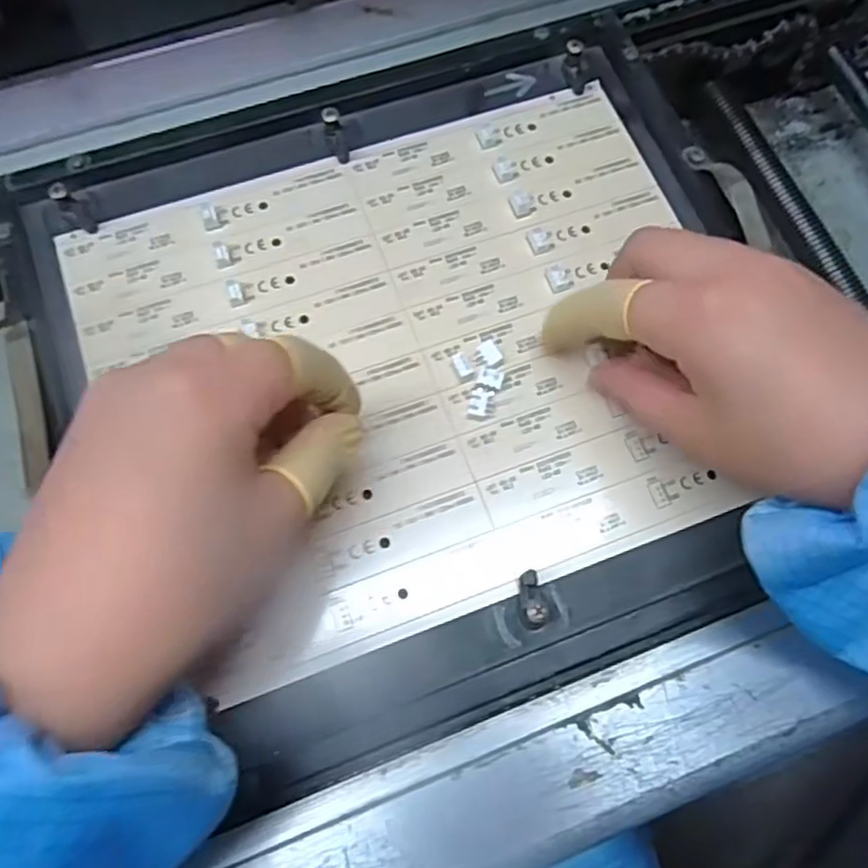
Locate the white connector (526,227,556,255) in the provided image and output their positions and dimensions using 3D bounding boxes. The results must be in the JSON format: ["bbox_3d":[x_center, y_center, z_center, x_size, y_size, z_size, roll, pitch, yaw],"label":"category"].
[{"bbox_3d":[0.047,-0.085,0.307,0.012,0.006,0.012,-23,74,-9],"label":"white connector"}]

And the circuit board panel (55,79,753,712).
[{"bbox_3d":[-0.003,-0.035,0.290,0.245,0.008,0.207,-19,73,-8],"label":"circuit board panel"}]

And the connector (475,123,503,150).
[{"bbox_3d":[0.026,-0.137,0.325,0.011,0.004,0.012,-20,74,-8],"label":"connector"}]

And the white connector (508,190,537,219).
[{"bbox_3d":[0.040,-0.102,0.313,0.010,0.006,0.010,-22,74,-8],"label":"white connector"}]

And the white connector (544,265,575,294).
[{"bbox_3d":[0.054,-0.067,0.302,0.011,0.004,0.012,-18,73,-7],"label":"white connector"}]

